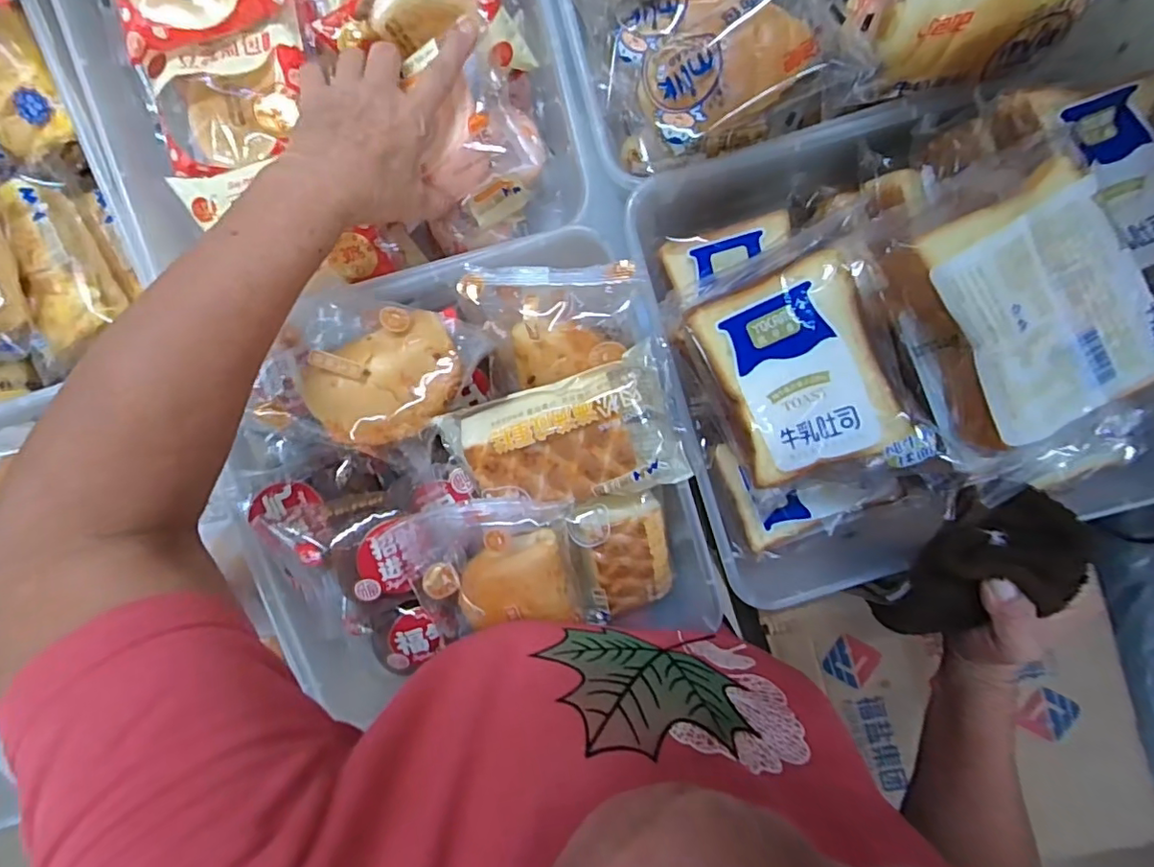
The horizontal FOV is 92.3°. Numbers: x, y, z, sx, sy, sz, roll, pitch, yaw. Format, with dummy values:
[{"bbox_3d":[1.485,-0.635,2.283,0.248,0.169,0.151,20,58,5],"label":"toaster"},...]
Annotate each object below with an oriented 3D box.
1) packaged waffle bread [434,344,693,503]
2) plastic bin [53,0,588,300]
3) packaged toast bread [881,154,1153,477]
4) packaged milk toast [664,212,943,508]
[{"bbox_3d":[-0.002,0.008,0.325,0.129,0.025,0.082,-19,97,5],"label":"packaged waffle bread"},{"bbox_3d":[-0.151,-0.237,0.370,0.281,0.113,0.255,-11,97,4],"label":"plastic bin"},{"bbox_3d":[0.196,-0.048,0.252,0.075,0.056,0.120,-23,96,6],"label":"packaged toast bread"},{"bbox_3d":[0.117,-0.031,0.294,0.092,0.030,0.120,-22,89,30],"label":"packaged milk toast"}]

